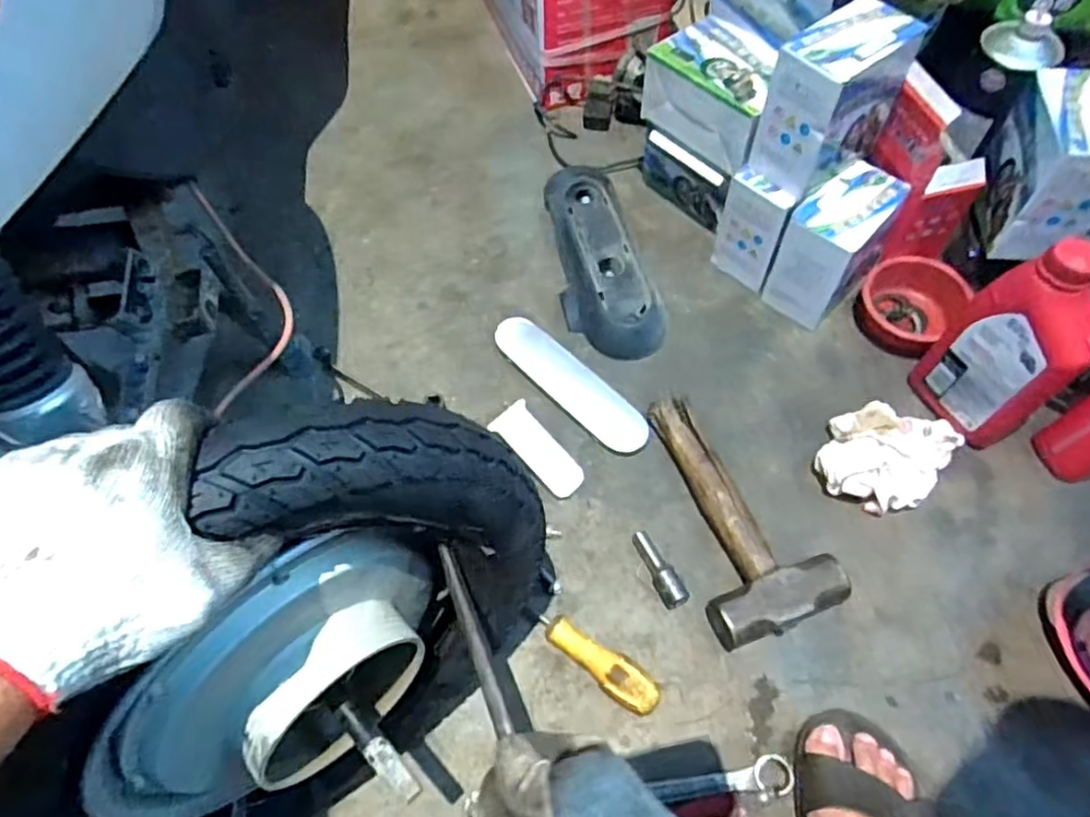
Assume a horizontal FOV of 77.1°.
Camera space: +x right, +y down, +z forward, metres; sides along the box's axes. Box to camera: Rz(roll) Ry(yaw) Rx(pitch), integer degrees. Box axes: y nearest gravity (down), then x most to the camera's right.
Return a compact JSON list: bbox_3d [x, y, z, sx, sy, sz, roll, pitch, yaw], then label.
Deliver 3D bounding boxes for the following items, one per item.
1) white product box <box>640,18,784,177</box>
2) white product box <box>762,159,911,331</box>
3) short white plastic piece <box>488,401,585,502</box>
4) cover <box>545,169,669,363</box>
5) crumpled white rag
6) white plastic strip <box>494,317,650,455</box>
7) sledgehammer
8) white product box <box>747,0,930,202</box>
[{"bbox_3d":[0.205,-0.361,0.791,0.108,0.088,0.172,-32,64,-15],"label":"white product box"},{"bbox_3d":[0.326,-0.181,0.776,0.124,0.136,0.078,-39,66,-18],"label":"white product box"},{"bbox_3d":[-0.006,0.045,0.714,0.043,0.012,0.107,-42,89,-19],"label":"short white plastic piece"},{"bbox_3d":[0.063,-0.184,0.847,0.105,0.045,0.295,-13,60,-5],"label":"cover"},{"bbox_3d":[0.352,0.043,0.706,0.114,0.040,0.146,36,68,21],"label":"crumpled white rag"},{"bbox_3d":[0.025,-0.026,0.769,0.051,0.026,0.218,-40,66,-19],"label":"white plastic strip"},{"bbox_3d":[0.187,0.095,0.679,0.126,0.048,0.251,-15,60,-6],"label":"sledgehammer"},{"bbox_3d":[0.287,-0.310,0.692,0.127,0.144,0.082,-37,65,-17],"label":"white product box"}]

